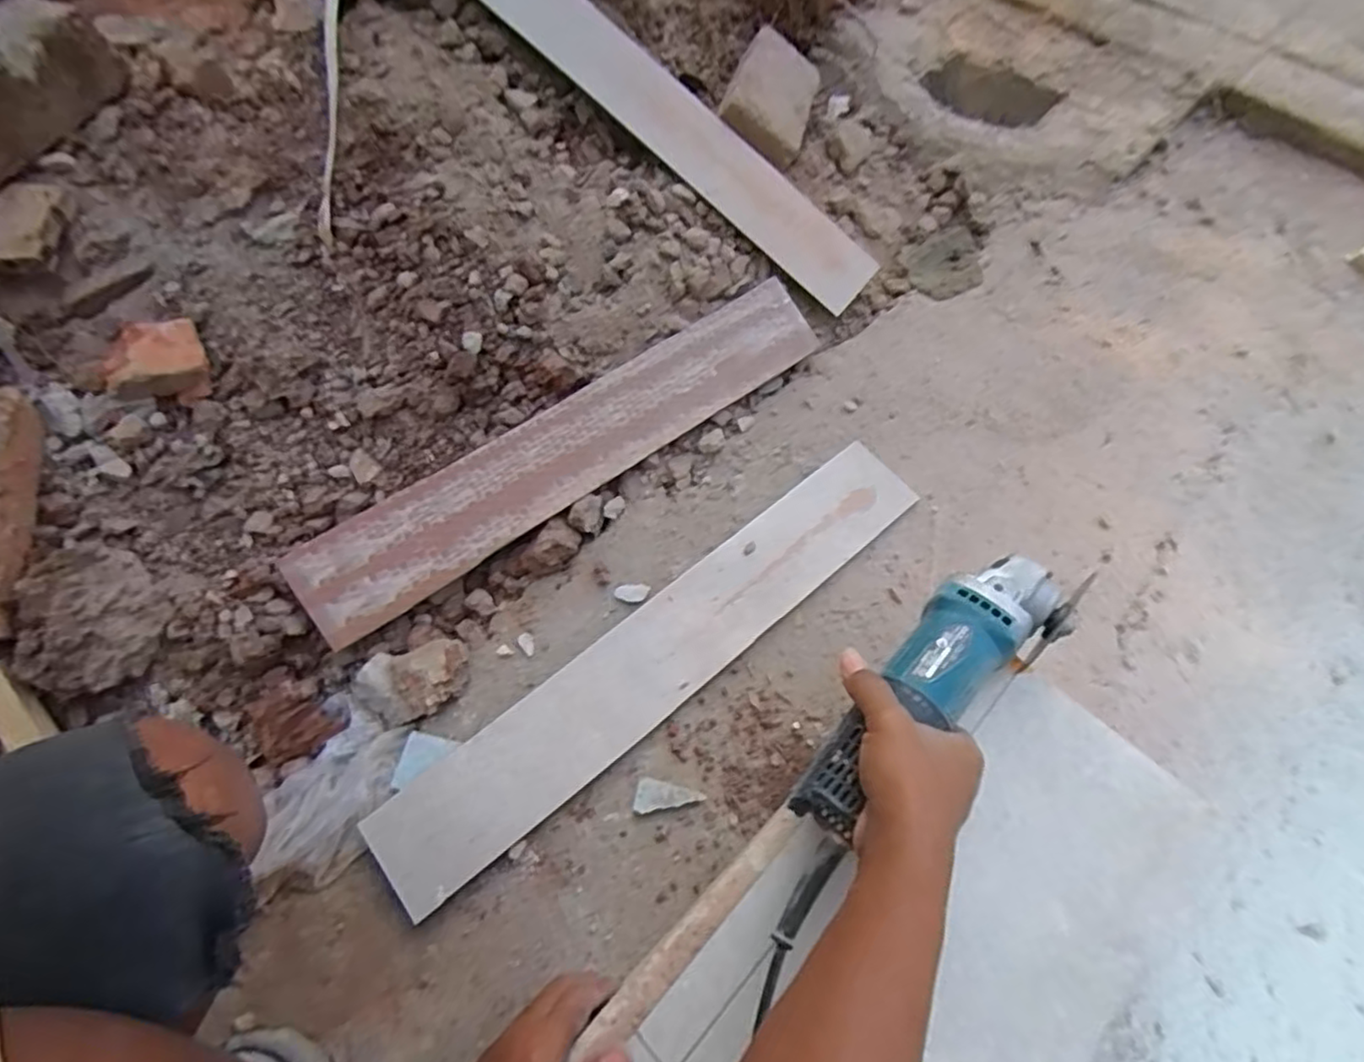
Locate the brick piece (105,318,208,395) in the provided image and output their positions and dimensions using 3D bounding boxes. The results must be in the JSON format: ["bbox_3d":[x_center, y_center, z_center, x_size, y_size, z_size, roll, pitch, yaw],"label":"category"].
[{"bbox_3d":[-0.463,-0.147,0.596,0.079,0.057,0.050,-24,63,-11],"label":"brick piece"}]

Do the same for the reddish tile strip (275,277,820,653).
[{"bbox_3d":[-0.105,-0.089,0.691,0.583,0.008,0.096,-34,90,-17],"label":"reddish tile strip"}]

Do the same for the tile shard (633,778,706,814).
[{"bbox_3d":[-0.011,0.229,0.576,0.056,0.011,0.026,3,61,4],"label":"tile shard"}]

